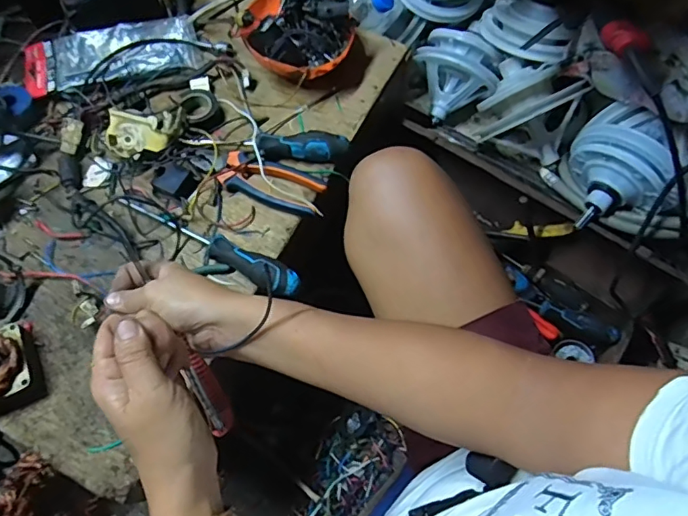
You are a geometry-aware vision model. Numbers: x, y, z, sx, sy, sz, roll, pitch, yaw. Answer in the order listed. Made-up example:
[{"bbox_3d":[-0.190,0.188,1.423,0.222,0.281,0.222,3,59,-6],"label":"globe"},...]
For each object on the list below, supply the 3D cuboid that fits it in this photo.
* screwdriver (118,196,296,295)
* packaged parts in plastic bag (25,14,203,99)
[{"bbox_3d":[-0.158,-0.018,0.580,0.242,0.029,0.032,26,70,12],"label":"screwdriver"},{"bbox_3d":[-0.313,-0.275,0.686,0.227,0.030,0.083,-12,67,-3],"label":"packaged parts in plastic bag"}]

